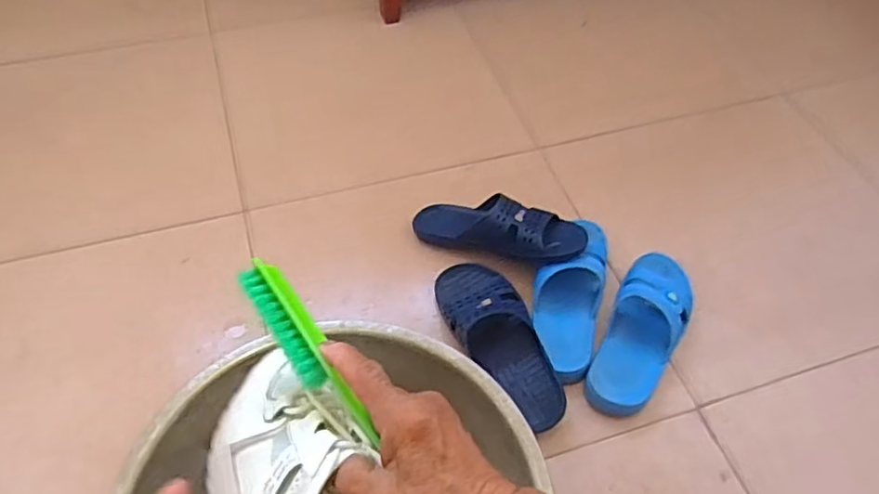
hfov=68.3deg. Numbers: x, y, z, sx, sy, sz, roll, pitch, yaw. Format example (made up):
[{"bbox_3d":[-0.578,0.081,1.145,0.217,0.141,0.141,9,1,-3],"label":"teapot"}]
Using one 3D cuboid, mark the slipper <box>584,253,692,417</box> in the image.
[{"bbox_3d":[0.270,0.106,0.849,0.095,0.063,0.243,23,56,15],"label":"slipper"}]

